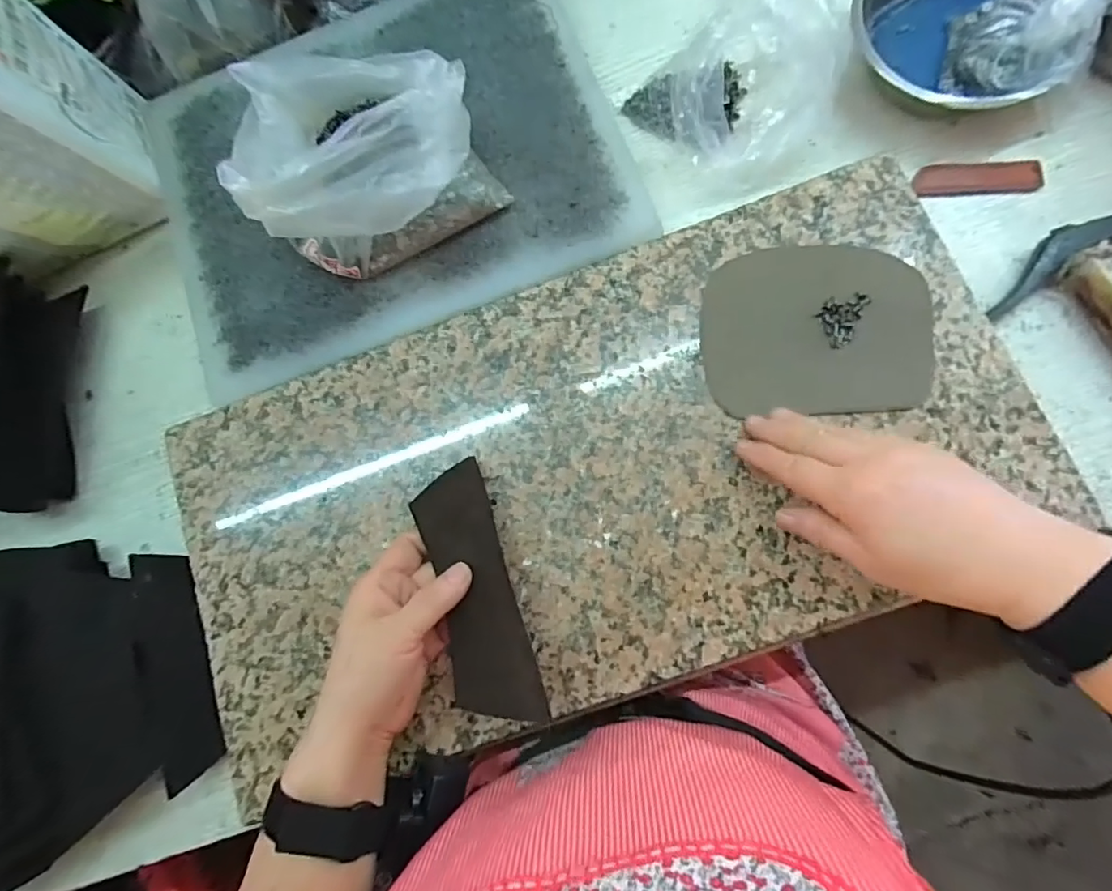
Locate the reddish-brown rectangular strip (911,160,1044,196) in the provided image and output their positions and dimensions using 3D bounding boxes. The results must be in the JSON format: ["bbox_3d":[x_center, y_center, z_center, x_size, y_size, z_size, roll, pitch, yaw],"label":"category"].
[{"bbox_3d":[0.322,-0.205,0.404,0.091,0.005,0.024,0,80,6],"label":"reddish-brown rectangular strip"}]

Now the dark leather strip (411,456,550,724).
[{"bbox_3d":[-0.053,0.092,0.337,0.051,0.011,0.162,-19,72,4],"label":"dark leather strip"}]

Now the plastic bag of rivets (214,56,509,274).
[{"bbox_3d":[-0.135,-0.201,0.365,0.155,0.113,0.146,-40,78,-2],"label":"plastic bag of rivets"}]

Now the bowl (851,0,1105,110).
[{"bbox_3d":[0.306,-0.323,0.395,0.159,0.057,0.126,21,83,10],"label":"bowl"}]

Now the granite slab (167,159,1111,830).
[{"bbox_3d":[0.024,0.019,0.372,0.583,0.031,0.290,-20,82,4],"label":"granite slab"}]

